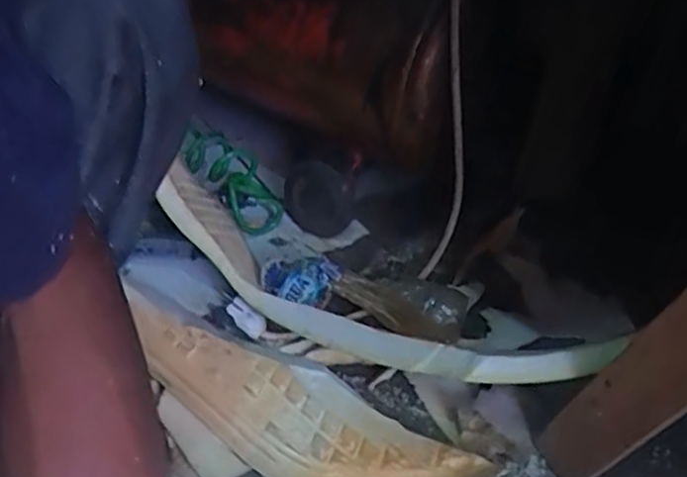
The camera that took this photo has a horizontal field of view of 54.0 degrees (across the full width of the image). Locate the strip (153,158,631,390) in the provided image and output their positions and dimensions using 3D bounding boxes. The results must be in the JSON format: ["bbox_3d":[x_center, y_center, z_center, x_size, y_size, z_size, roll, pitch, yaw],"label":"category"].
[{"bbox_3d":[0.005,0.059,0.644,0.477,0.125,0.064,24,43,22],"label":"strip"}]

